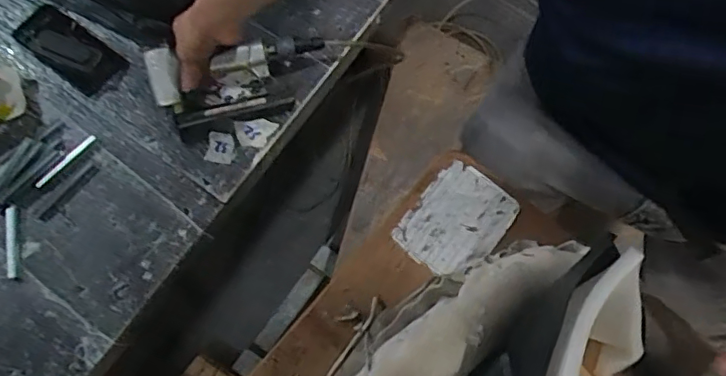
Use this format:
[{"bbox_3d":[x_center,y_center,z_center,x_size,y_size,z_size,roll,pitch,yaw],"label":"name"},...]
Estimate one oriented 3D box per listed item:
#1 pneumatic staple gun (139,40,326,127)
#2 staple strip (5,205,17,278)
[{"bbox_3d":[-0.174,-0.161,0.794,0.238,0.070,0.100,-14,73,-5],"label":"pneumatic staple gun"},{"bbox_3d":[-0.482,0.073,0.763,0.013,0.013,0.097,-3,86,-2],"label":"staple strip"}]

